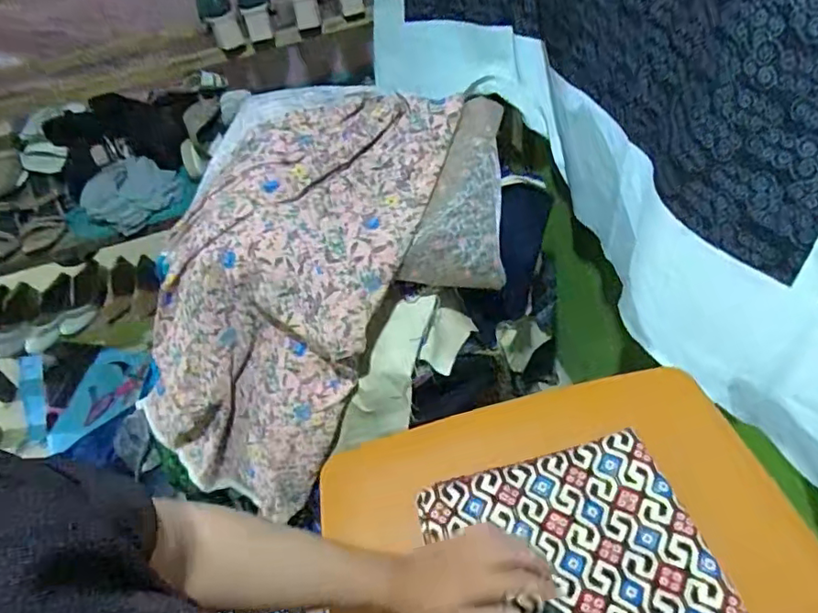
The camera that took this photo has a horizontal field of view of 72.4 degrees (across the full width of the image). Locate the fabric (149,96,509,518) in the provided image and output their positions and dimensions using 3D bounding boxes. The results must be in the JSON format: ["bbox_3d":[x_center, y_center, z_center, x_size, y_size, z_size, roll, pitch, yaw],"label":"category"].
[{"bbox_3d":[-0.169,-0.042,0.955,0.643,0.431,0.438,-33,53,-24],"label":"fabric"}]

